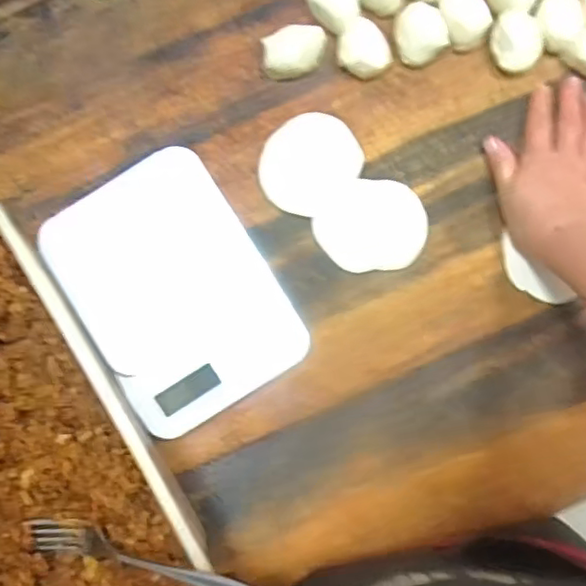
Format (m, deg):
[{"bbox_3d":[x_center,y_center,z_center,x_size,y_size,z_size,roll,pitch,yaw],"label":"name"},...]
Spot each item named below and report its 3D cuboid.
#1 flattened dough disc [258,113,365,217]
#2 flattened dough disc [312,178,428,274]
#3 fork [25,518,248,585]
[{"bbox_3d":[0.015,-0.109,0.524,0.080,0.006,0.085,0,85,-1],"label":"flattened dough disc"},{"bbox_3d":[0.065,-0.057,0.521,0.091,0.004,0.075,-6,85,-2],"label":"flattened dough disc"},{"bbox_3d":[-0.102,0.181,0.421,0.191,0.020,0.026,3,84,26],"label":"fork"}]

